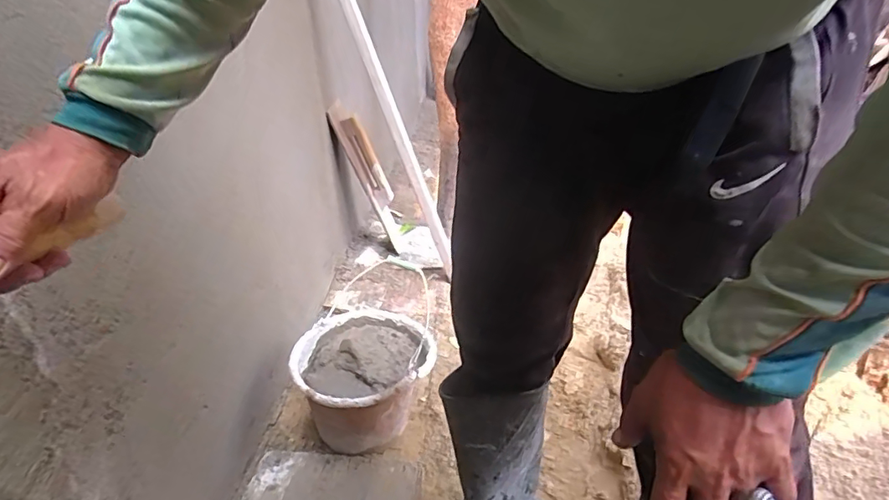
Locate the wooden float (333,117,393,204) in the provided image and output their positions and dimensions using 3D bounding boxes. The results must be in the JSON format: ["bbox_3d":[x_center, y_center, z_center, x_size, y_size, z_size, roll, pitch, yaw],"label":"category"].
[{"bbox_3d":[-0.252,-0.281,1.623,0.079,0.313,0.049,-27,32,-1],"label":"wooden float"}]

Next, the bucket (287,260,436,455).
[{"bbox_3d":[-0.162,0.287,1.054,0.268,0.204,0.268,1,29,0],"label":"bucket"}]

